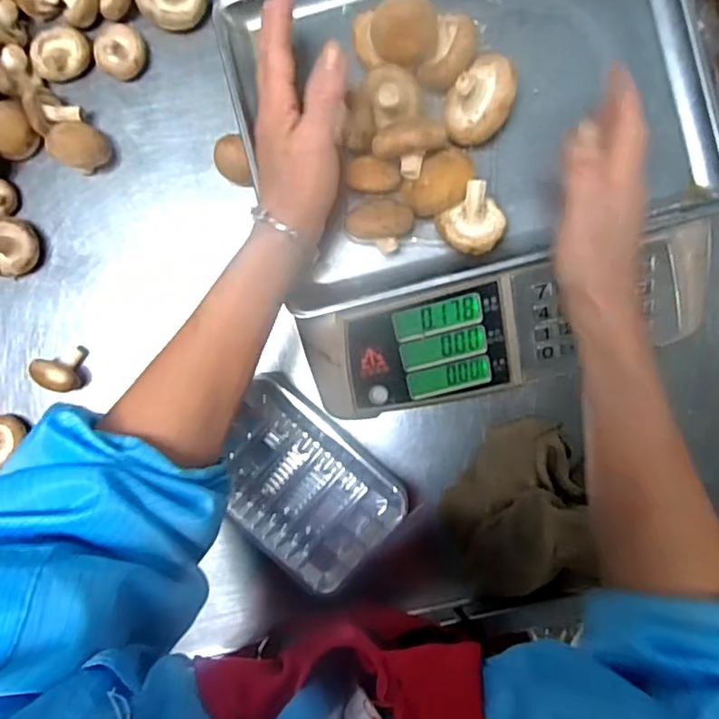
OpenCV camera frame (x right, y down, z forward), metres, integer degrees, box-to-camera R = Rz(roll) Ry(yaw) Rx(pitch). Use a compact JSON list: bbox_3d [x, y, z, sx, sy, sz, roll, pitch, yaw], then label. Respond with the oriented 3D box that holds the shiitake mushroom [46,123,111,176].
[{"bbox_3d":[-0.254,-0.194,0.559,0.041,0.045,0.043,0,90,1],"label":"shiitake mushroom"}]

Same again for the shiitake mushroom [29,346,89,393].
[{"bbox_3d":[-0.278,0.008,0.567,0.034,0.040,0.041,6,91,1],"label":"shiitake mushroom"}]

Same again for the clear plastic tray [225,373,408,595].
[{"bbox_3d":[-0.052,0.112,0.552,0.166,0.041,0.120,42,91,1],"label":"clear plastic tray"}]

